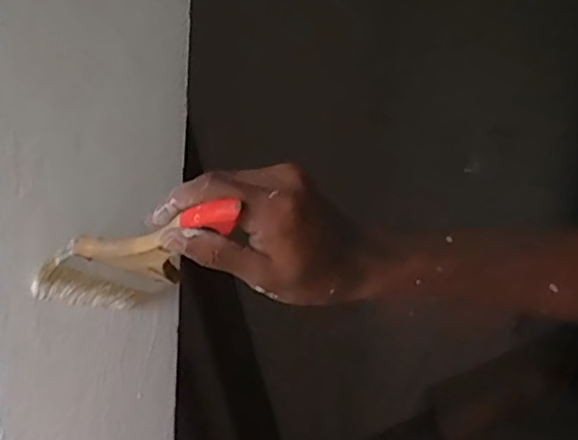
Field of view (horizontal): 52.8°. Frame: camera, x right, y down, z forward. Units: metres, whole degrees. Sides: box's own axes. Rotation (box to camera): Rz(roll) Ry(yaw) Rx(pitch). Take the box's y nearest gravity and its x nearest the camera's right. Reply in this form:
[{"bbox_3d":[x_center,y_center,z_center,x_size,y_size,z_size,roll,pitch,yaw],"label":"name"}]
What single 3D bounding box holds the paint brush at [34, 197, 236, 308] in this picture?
[{"bbox_3d":[-0.094,0.024,0.366,0.079,0.015,0.200,22,-32,-30],"label":"paint brush"}]

